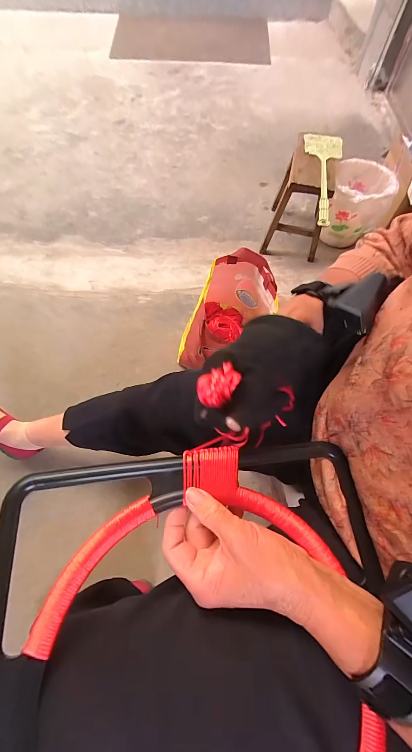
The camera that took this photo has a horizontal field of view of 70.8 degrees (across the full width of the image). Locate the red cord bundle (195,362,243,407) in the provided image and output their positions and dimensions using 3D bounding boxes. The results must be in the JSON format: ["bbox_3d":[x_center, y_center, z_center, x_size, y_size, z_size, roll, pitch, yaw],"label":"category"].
[{"bbox_3d":[0.008,0.006,0.204,0.029,0.013,0.023,-16,64,-7],"label":"red cord bundle"}]

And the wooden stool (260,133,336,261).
[{"bbox_3d":[0.337,-0.609,1.048,0.202,0.311,0.228,13,65,8],"label":"wooden stool"}]

